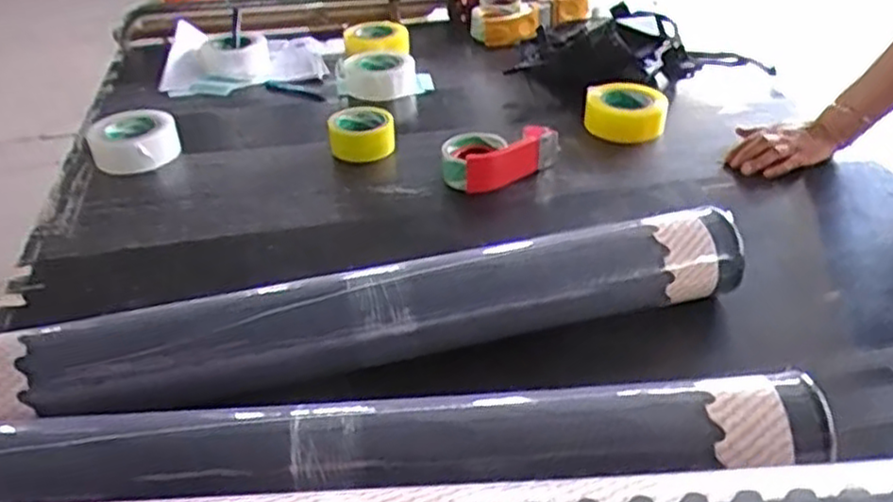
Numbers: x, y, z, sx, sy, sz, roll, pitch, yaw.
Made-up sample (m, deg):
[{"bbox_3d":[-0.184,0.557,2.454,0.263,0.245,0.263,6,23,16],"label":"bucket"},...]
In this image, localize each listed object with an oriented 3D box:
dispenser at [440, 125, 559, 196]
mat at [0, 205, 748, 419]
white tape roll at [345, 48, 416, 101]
[{"bbox_3d":[0.069,-0.131,1.037,0.173,0.061,0.084,-18,41,-22],"label":"dispenser"},{"bbox_3d":[-0.075,0.061,0.728,0.801,0.079,0.098,-10,38,-12],"label":"mat"},{"bbox_3d":[-0.116,-0.298,1.259,0.112,0.068,0.112,-1,36,1],"label":"white tape roll"}]

